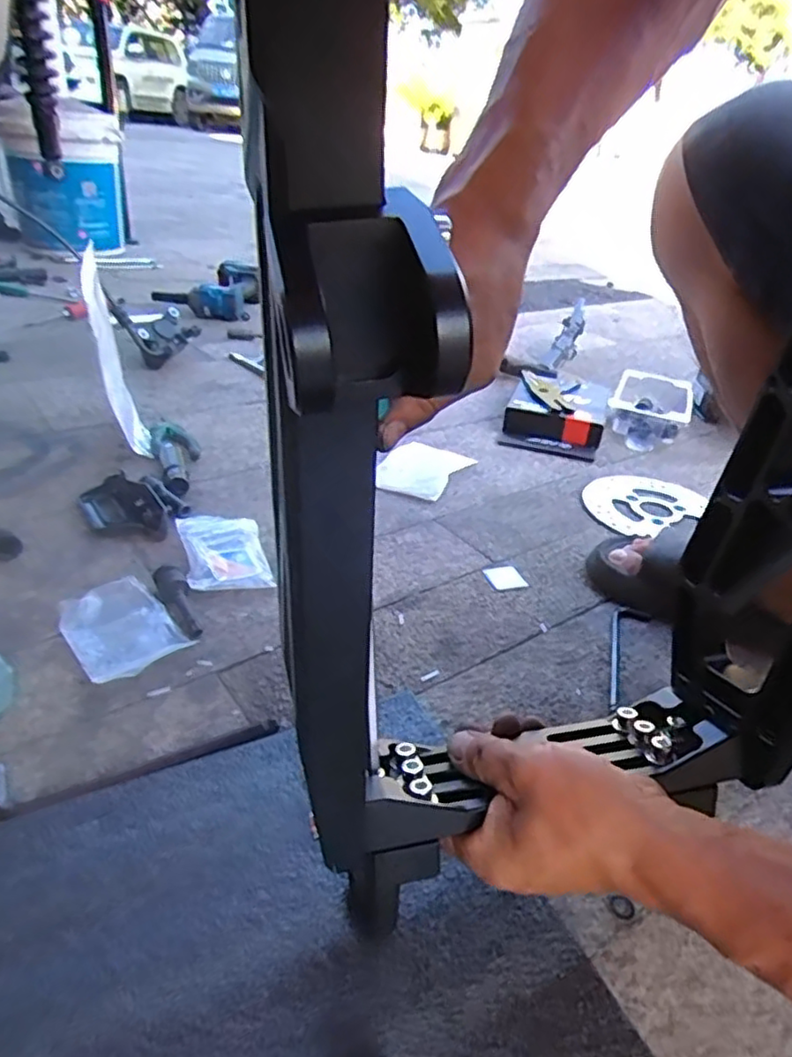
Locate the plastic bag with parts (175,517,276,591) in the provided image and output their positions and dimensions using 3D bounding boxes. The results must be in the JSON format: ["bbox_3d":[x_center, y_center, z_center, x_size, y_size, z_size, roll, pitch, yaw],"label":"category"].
[{"bbox_3d":[-0.166,0.022,0.644,0.076,0.019,0.109,-7,34,-21],"label":"plastic bag with parts"}]

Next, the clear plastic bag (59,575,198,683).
[{"bbox_3d":[-0.226,0.080,0.544,0.076,0.018,0.100,-21,41,-36],"label":"clear plastic bag"}]

